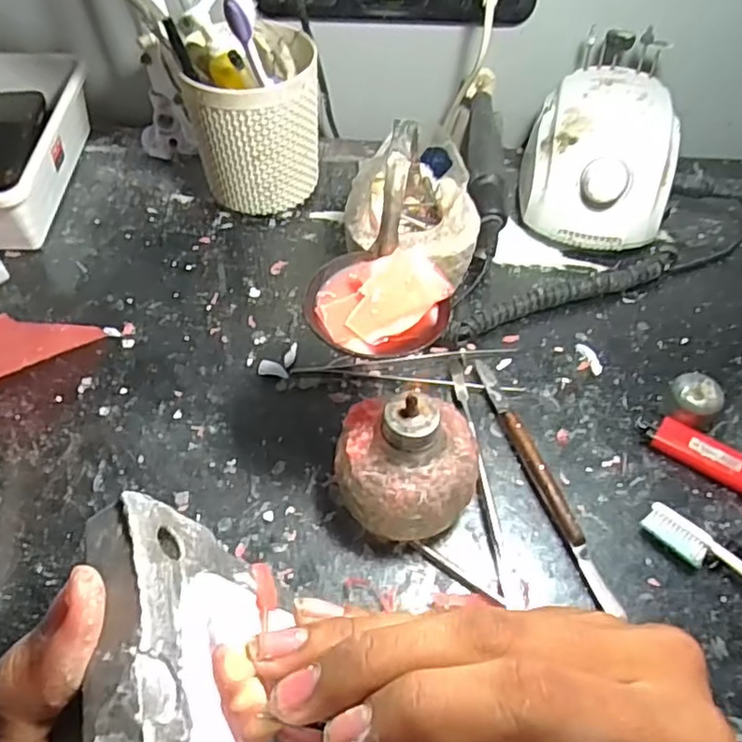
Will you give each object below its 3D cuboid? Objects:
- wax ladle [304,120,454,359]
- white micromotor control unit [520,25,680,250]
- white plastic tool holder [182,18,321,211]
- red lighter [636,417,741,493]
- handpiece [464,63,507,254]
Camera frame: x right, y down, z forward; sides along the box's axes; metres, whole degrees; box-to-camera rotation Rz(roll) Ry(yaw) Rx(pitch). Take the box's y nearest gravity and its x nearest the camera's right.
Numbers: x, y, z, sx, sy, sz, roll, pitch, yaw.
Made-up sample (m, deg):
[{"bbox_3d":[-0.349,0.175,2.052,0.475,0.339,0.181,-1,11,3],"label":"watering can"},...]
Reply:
[{"bbox_3d":[0.002,-0.067,0.321,0.071,0.043,0.120,-2,55,-3],"label":"wax ladle"},{"bbox_3d":[0.178,-0.170,0.489,0.112,0.087,0.148,18,57,12],"label":"white micromotor control unit"},{"bbox_3d":[-0.085,-0.186,0.479,0.092,0.110,0.088,-2,55,-3],"label":"white plastic tool holder"},{"bbox_3d":[0.199,0.050,0.377,0.078,0.014,0.020,30,60,19],"label":"red lighter"},{"bbox_3d":[0.087,-0.164,0.480,0.026,0.023,0.191,4,55,2],"label":"handpiece"}]

